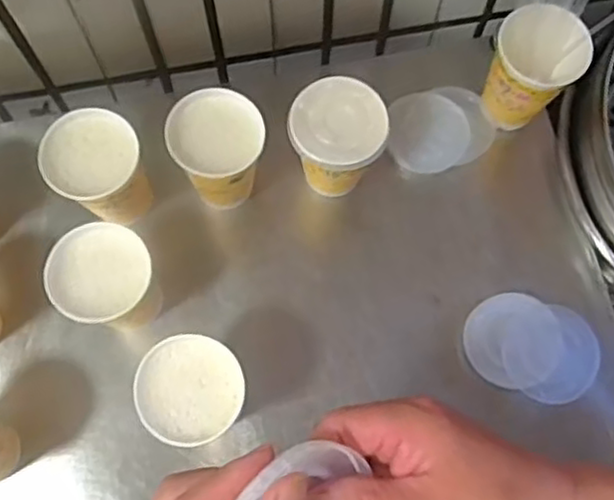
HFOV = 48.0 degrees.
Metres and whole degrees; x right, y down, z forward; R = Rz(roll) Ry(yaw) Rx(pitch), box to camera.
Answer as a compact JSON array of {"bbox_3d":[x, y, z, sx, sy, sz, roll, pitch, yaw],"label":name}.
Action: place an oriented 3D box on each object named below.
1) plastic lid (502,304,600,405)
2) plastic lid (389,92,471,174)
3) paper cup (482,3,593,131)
[{"bbox_3d":[0.207,0.089,0.585,0.076,0.009,0.079,0,82,2],"label":"plastic lid"},{"bbox_3d":[0.115,-0.113,0.649,0.075,0.011,0.079,0,73,-1],"label":"plastic lid"},{"bbox_3d":[0.198,-0.158,0.615,0.079,0.092,0.070,37,76,10],"label":"paper cup"}]

